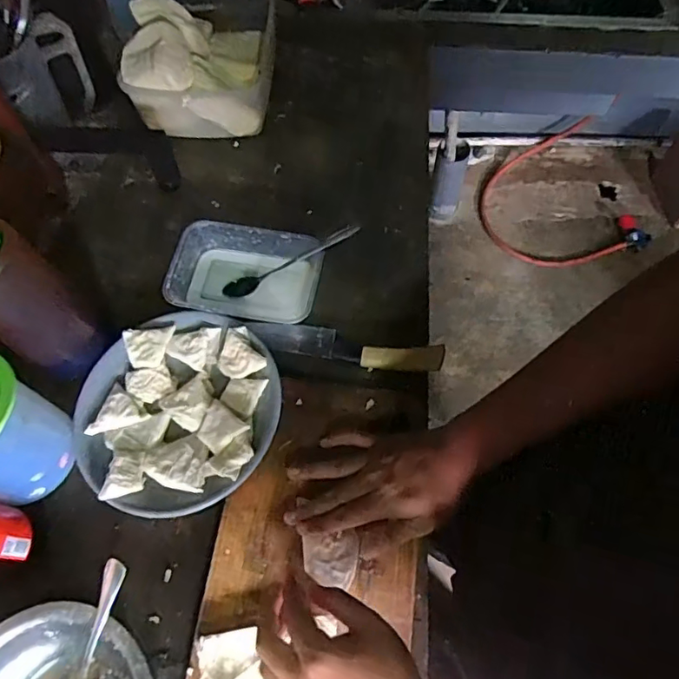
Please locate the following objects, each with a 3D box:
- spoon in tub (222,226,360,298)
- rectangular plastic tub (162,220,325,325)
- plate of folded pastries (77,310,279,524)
[{"bbox_3d":[-0.057,-0.091,0.641,0.176,0.025,0.022,-24,63,9],"label":"spoon in tub"},{"bbox_3d":[-0.115,-0.078,0.642,0.172,0.043,0.115,8,66,6],"label":"rectangular plastic tub"},{"bbox_3d":[-0.171,0.070,0.559,0.211,0.034,0.209,-1,65,2],"label":"plate of folded pastries"}]

